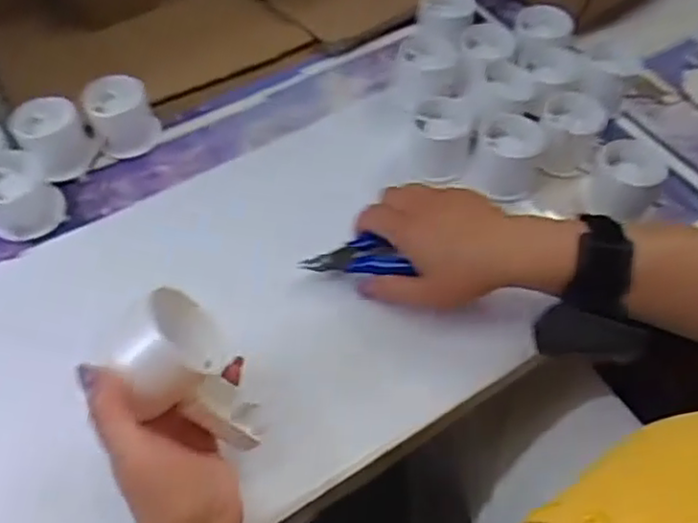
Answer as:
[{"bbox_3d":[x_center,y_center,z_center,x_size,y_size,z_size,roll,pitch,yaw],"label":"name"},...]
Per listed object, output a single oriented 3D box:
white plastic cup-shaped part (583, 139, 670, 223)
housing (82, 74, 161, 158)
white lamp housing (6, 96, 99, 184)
[{"bbox_3d":[0.231,-0.068,0.567,0.057,0.046,0.065,26,57,17],"label":"white plastic cup-shaped part"},{"bbox_3d":[-0.201,-0.129,0.609,0.056,0.047,0.052,-20,57,-15],"label":"housing"},{"bbox_3d":[-0.251,-0.103,0.590,0.058,0.050,0.067,-28,59,-20],"label":"white lamp housing"}]

